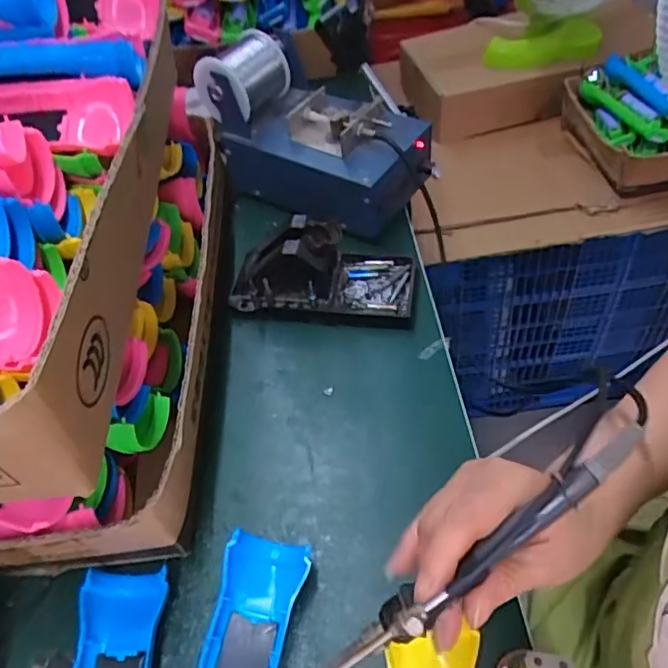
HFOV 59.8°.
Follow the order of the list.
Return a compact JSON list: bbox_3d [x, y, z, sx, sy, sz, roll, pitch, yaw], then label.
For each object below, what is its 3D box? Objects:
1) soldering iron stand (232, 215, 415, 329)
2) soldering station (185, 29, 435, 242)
[{"bbox_3d":[-0.010,-0.055,0.493,0.153,0.079,0.072,4,53,9],"label":"soldering iron stand"},{"bbox_3d":[-0.027,-0.197,0.563,0.222,0.138,0.098,26,59,24],"label":"soldering station"}]

